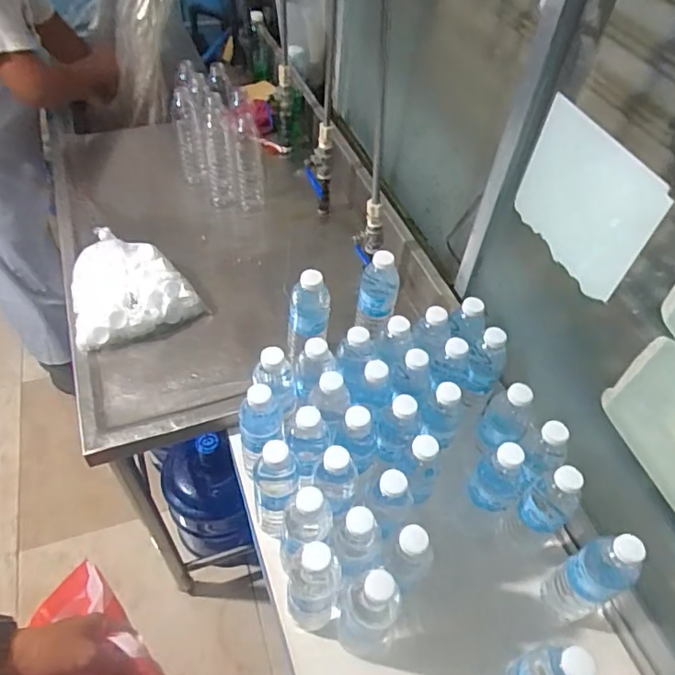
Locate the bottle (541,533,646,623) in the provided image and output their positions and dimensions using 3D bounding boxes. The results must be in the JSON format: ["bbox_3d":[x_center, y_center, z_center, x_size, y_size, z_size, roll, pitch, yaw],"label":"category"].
[{"bbox_3d":[0.307,0.300,0.682,0.051,0.201,0.064,-17,54,-18],"label":"bottle"}]

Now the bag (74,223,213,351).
[{"bbox_3d":[-0.378,-0.099,0.997,0.215,0.087,0.218,-19,55,-20],"label":"bag"}]

